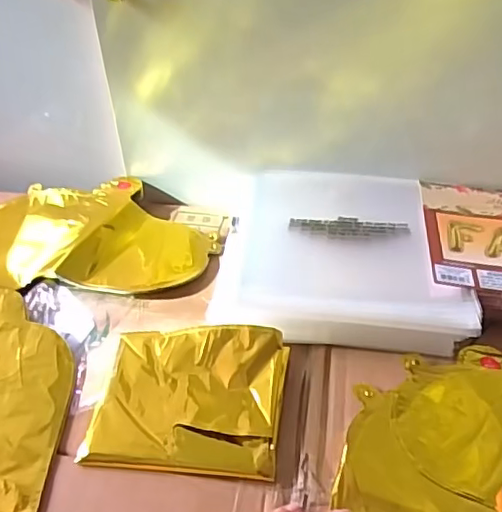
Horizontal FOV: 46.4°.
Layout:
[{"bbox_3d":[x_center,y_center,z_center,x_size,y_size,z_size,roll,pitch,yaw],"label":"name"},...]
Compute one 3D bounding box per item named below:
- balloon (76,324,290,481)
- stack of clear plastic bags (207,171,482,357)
[{"bbox_3d":[-0.045,0.104,0.445,0.136,0.016,0.123,3,43,6],"label":"balloon"},{"bbox_3d":[0.081,-0.011,0.553,0.215,0.033,0.227,2,43,4],"label":"stack of clear plastic bags"}]

